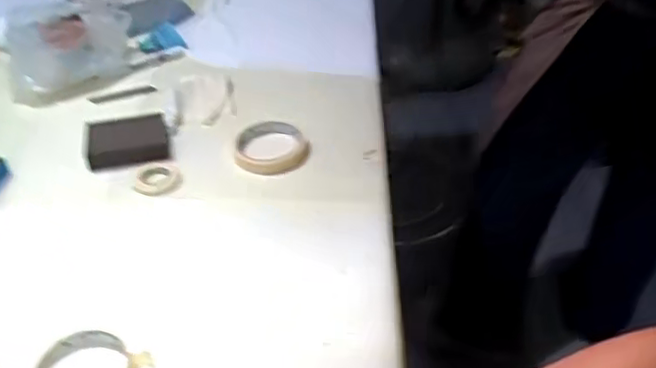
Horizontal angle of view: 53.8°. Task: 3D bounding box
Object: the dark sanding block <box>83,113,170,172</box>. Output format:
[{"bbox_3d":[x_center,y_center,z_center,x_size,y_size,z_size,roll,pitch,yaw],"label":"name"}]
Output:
[{"bbox_3d":[-0.248,-0.054,0.796,0.097,0.023,0.074,-11,42,-11],"label":"dark sanding block"}]

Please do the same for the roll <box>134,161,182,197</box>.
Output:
[{"bbox_3d":[-0.200,-0.004,0.764,0.055,0.019,0.046,6,42,9],"label":"roll"}]

